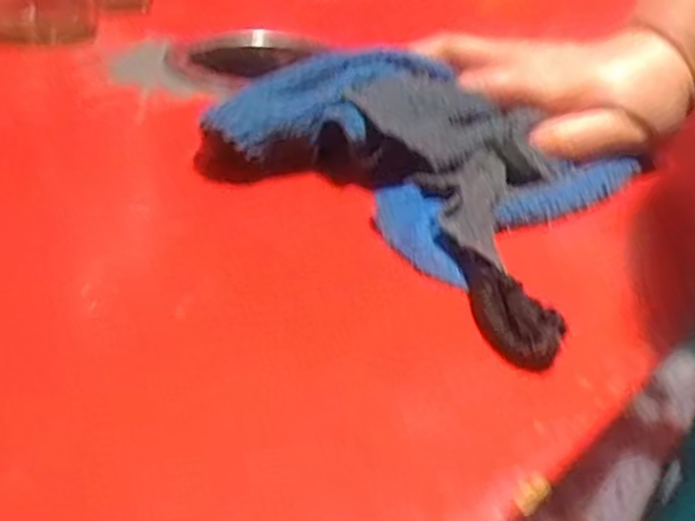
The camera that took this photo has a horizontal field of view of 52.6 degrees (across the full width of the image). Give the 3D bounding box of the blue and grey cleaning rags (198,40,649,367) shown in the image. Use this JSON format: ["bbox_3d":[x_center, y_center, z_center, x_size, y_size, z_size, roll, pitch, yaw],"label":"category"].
[{"bbox_3d":[0.038,-0.042,0.270,0.151,0.048,0.142,21,38,35],"label":"blue and grey cleaning rags"}]

